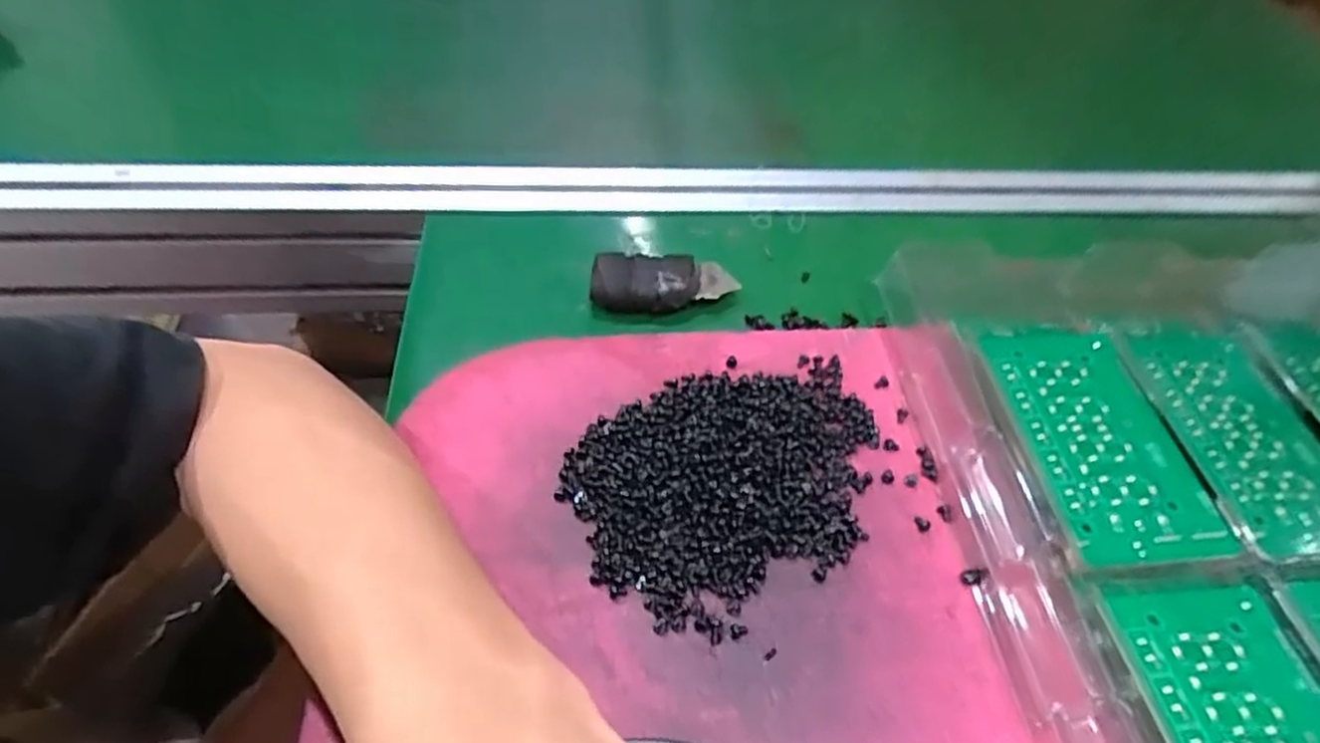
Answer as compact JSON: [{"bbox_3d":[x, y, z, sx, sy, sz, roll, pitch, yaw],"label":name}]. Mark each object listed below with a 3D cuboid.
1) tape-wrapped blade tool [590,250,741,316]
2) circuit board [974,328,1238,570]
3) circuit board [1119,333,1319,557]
[{"bbox_3d":[0.002,-0.043,0.363,0.069,0.021,0.030,5,53,-2],"label":"tape-wrapped blade tool"},{"bbox_3d":[0.174,0.024,0.292,0.057,0.004,0.109,-4,51,-3],"label":"circuit board"},{"bbox_3d":[0.241,0.024,0.302,0.064,0.004,0.108,1,50,-6],"label":"circuit board"}]

